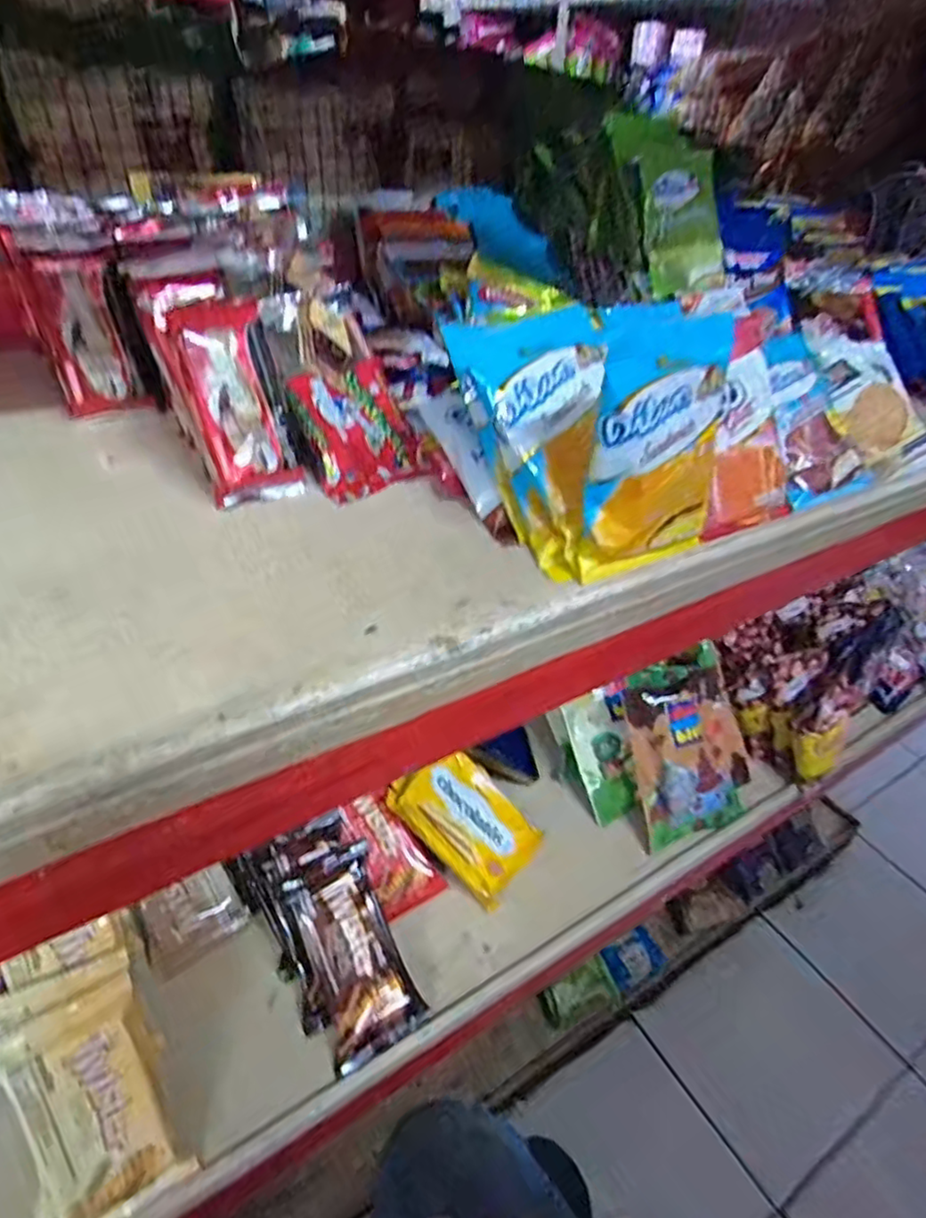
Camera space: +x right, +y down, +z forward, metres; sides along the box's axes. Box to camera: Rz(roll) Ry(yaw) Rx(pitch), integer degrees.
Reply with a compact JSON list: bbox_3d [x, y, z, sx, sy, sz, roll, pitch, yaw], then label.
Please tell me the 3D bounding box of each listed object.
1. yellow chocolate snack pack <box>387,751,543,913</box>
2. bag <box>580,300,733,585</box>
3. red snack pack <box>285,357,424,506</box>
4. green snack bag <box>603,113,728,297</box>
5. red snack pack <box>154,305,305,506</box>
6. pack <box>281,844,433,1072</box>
[{"bbox_3d":[0.004,0.186,0.605,0.130,0.011,0.099,46,41,3],"label":"yellow chocolate snack pack"},{"bbox_3d":[0.080,-0.069,0.277,0.067,0.101,0.028,-23,46,-32],"label":"bag"},{"bbox_3d":[-0.054,-0.092,0.345,0.058,0.065,0.007,-27,4,-32],"label":"red snack pack"},{"bbox_3d":[0.150,-0.287,0.470,0.065,0.127,0.020,-15,5,-17],"label":"green snack bag"},{"bbox_3d":[-0.103,-0.092,0.307,0.040,0.087,0.015,-29,22,-36],"label":"red snack pack"},{"bbox_3d":[-0.082,0.258,0.503,0.068,0.020,0.139,-17,74,-26],"label":"pack"}]

